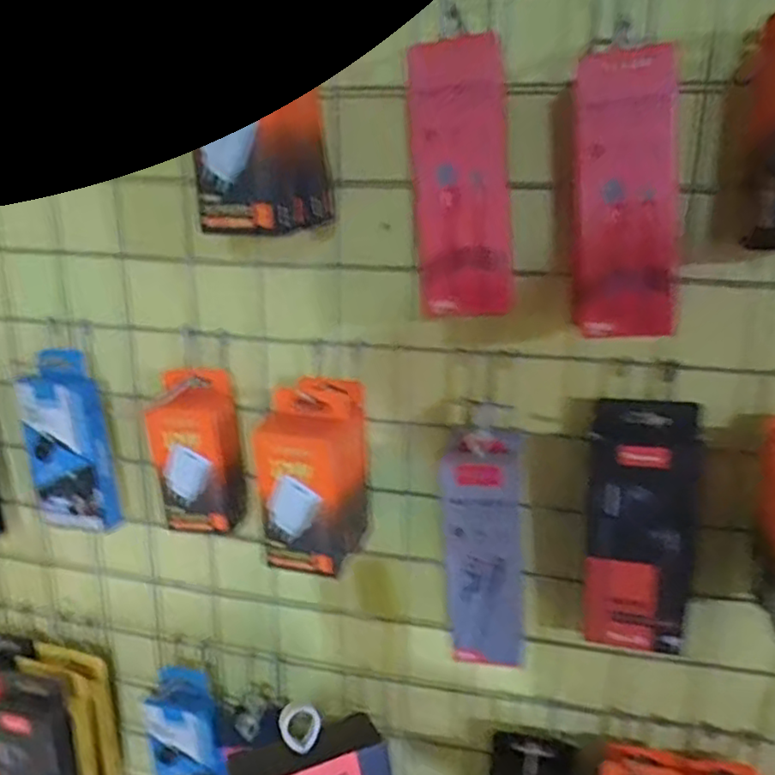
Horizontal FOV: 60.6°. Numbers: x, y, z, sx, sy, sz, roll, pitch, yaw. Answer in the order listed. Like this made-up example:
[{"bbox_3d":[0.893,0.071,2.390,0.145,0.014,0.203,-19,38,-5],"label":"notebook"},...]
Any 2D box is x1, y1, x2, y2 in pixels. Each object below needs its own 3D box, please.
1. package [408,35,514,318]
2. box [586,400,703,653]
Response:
[{"bbox_3d":[0.043,-0.118,0.384,0.058,0.146,0.018,3,17,15],"label":"package"},{"bbox_3d":[0.180,0.099,0.471,0.078,0.178,0.043,4,17,21],"label":"box"}]

